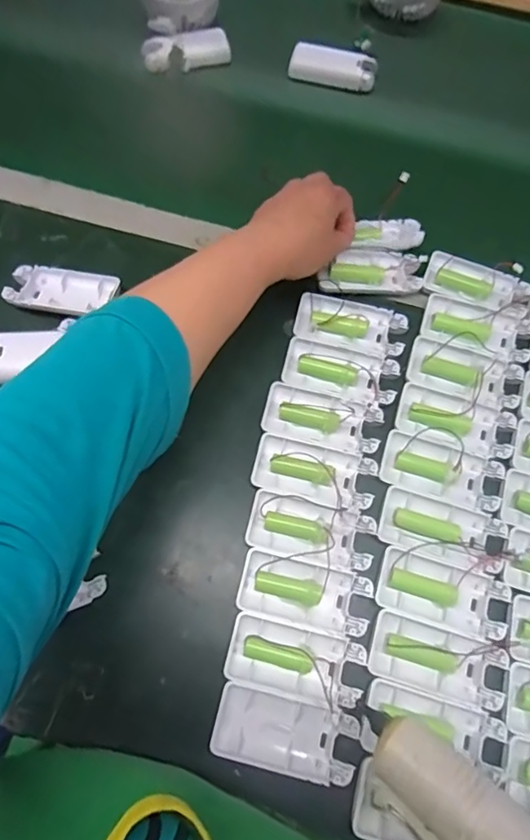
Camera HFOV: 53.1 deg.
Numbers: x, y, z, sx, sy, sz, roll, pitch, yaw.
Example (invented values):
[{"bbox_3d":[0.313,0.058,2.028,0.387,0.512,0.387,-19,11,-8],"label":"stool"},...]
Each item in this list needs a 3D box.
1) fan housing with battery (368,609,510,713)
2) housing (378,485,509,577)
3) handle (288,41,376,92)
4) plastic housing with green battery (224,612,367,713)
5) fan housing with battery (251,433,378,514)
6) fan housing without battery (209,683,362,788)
[{"bbox_3d":[0.121,0.170,0.374,0.092,0.021,0.044,18,71,5],"label":"fan housing with battery"},{"bbox_3d":[0.135,0.085,0.407,0.093,0.013,0.044,18,71,5],"label":"housing"},{"bbox_3d":[0.075,-0.385,0.577,0.091,0.017,0.039,9,70,2],"label":"handle"},{"bbox_3d":[0.021,0.170,0.375,0.092,0.014,0.046,14,71,4],"label":"plastic housing with green battery"},{"bbox_3d":[0.039,0.040,0.414,0.092,0.017,0.044,14,71,4],"label":"fan housing with battery"},{"bbox_3d":[0.013,0.212,0.361,0.093,0.017,0.044,14,71,4],"label":"fan housing without battery"}]

